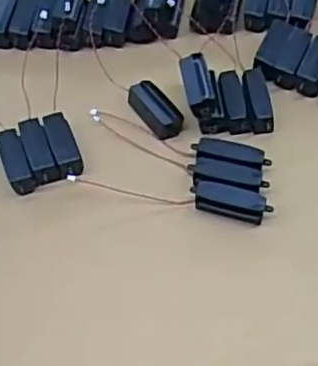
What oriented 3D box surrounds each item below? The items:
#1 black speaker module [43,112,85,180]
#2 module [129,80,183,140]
[{"bbox_3d":[-0.040,-0.016,0.279,0.011,0.007,0.031,-15,60,-7],"label":"black speaker module"},{"bbox_3d":[-0.002,-0.032,0.290,0.014,0.005,0.029,-34,64,-17],"label":"module"}]

